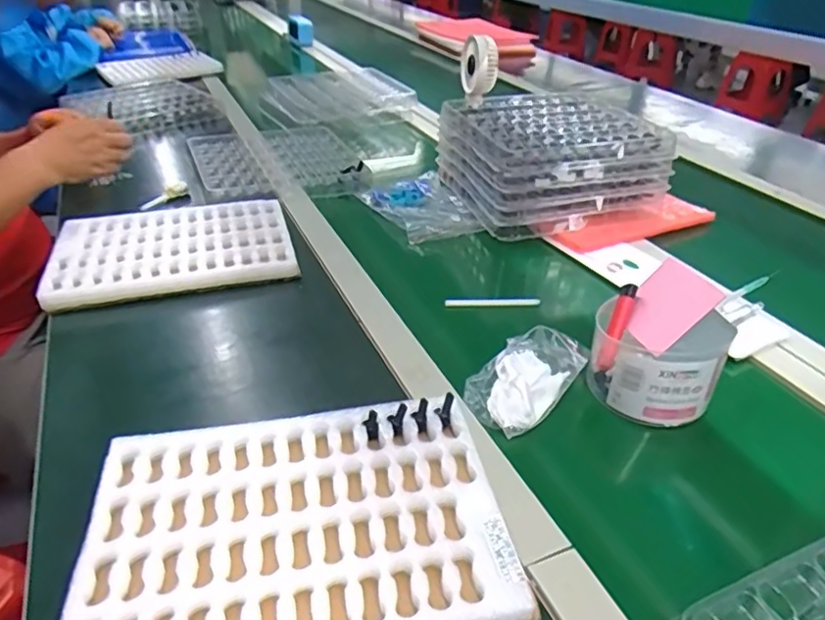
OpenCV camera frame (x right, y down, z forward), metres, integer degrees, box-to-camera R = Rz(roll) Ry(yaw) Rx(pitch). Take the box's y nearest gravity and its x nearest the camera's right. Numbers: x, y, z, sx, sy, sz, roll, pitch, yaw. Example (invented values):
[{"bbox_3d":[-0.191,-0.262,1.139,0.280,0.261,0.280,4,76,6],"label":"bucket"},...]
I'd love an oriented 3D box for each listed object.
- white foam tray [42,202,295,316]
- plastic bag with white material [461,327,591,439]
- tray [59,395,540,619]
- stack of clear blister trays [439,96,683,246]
[{"bbox_3d":[-0.296,-0.077,0.759,0.274,0.034,0.187,-9,35,-15],"label":"white foam tray"},{"bbox_3d":[0.103,0.061,0.556,0.074,0.029,0.123,26,41,31],"label":"plastic bag with white material"},{"bbox_3d":[-0.079,0.150,0.416,0.270,0.029,0.190,-7,36,-9],"label":"tray"},{"bbox_3d":[0.196,-0.228,0.900,0.258,0.108,0.262,-10,36,-17],"label":"stack of clear blister trays"}]

